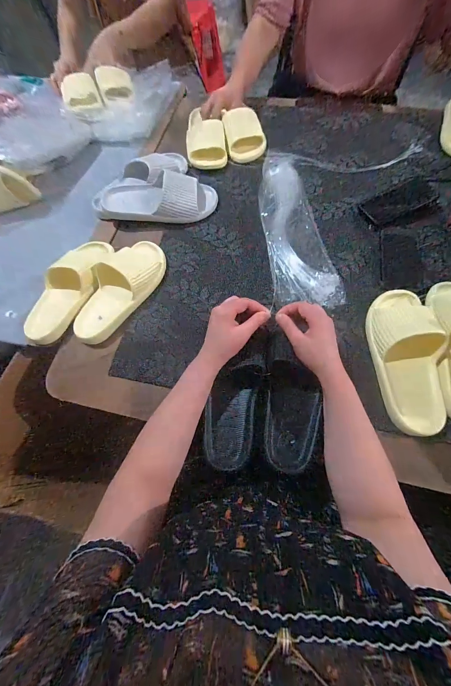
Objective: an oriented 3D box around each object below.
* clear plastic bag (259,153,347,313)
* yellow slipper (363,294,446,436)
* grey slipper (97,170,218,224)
[{"bbox_3d":[0.150,-0.265,0.600,0.131,0.027,0.416,-5,66,2],"label":"clear plastic bag"},{"bbox_3d":[0.307,0.015,0.452,0.097,0.062,0.253,3,67,6],"label":"yellow slipper"},{"bbox_3d":[-0.155,-0.326,0.622,0.268,0.071,0.091,-7,67,1],"label":"grey slipper"}]

